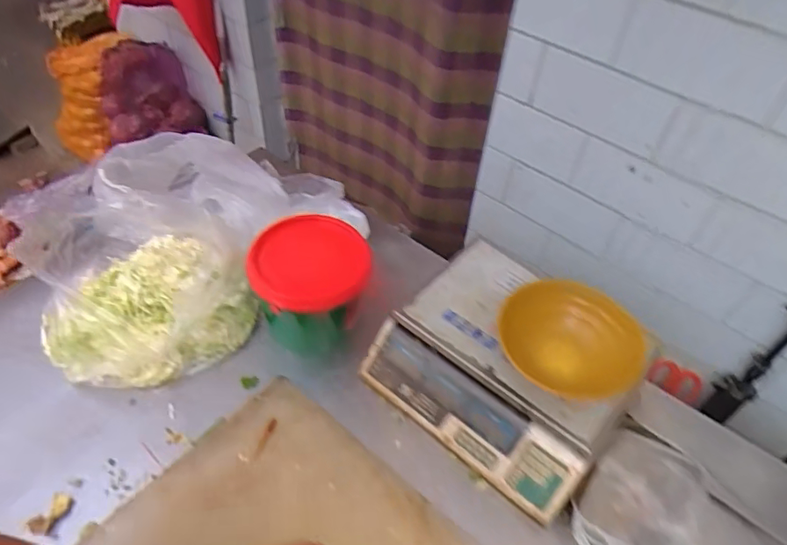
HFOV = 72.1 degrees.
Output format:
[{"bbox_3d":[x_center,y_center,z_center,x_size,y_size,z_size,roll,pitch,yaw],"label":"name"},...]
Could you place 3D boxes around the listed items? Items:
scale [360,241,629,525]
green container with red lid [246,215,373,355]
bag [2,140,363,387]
[{"bbox_3d":[0.169,0.140,0.836,0.347,0.104,0.293,34,55,24],"label":"scale"},{"bbox_3d":[-0.134,0.026,0.893,0.174,0.195,0.181,-4,49,-7],"label":"green container with red lid"},{"bbox_3d":[-0.393,-0.067,0.983,0.437,0.156,0.567,33,54,23],"label":"bag"}]

